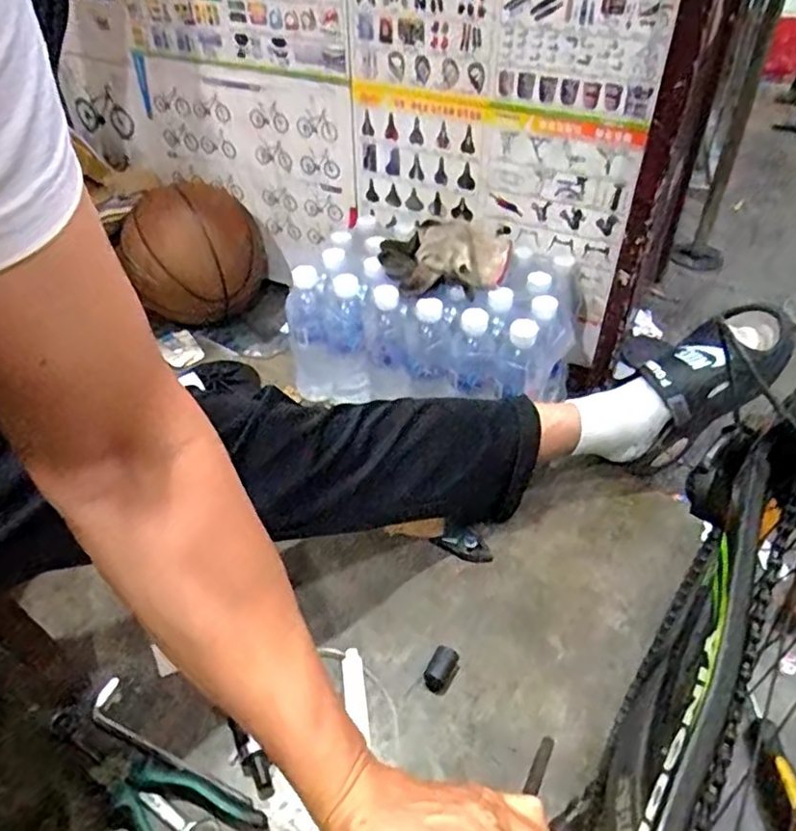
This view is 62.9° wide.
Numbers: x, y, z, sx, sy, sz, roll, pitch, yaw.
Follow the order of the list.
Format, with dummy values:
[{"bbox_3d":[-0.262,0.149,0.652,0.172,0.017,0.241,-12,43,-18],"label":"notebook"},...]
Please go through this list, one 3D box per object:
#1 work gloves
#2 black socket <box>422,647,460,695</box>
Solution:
[{"bbox_3d":[0.059,-0.203,0.851,0.173,0.071,0.104,4,42,4],"label":"work gloves"},{"bbox_3d":[0.047,0.272,0.693,0.029,0.026,0.043,23,47,23],"label":"black socket"}]

